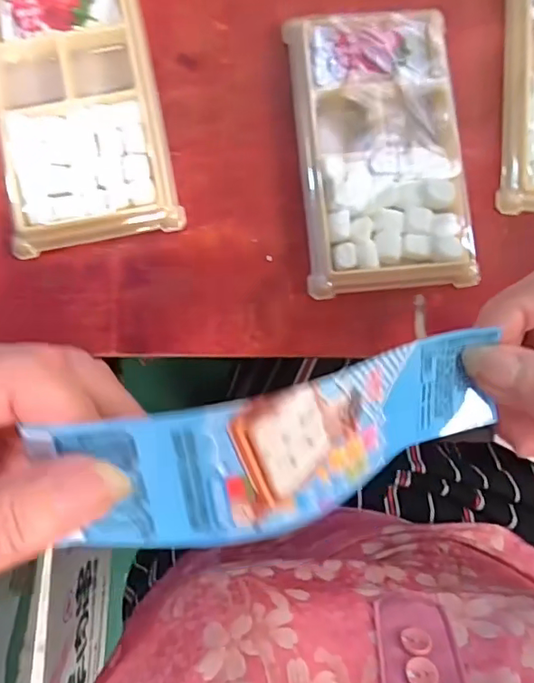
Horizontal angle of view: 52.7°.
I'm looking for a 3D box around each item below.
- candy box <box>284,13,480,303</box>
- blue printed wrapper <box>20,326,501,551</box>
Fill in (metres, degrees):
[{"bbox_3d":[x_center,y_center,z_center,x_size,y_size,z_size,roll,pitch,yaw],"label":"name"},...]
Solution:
[{"bbox_3d":[0.054,-0.093,0.262,0.077,0.014,0.135,-5,85,-4],"label":"candy box"},{"bbox_3d":[0.013,0.029,0.159,0.141,0.028,0.040,-12,86,-22],"label":"blue printed wrapper"}]

